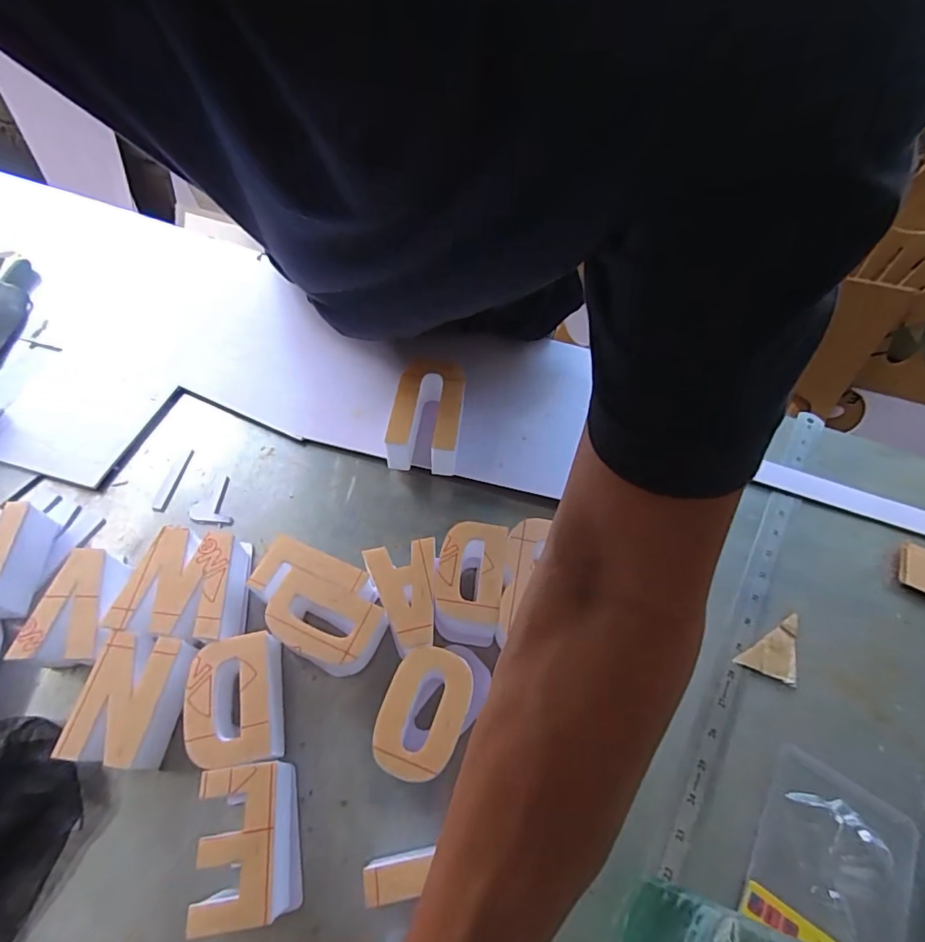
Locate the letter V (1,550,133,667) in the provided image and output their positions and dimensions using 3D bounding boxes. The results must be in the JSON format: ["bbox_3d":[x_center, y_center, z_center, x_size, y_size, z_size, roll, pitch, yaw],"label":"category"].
[{"bbox_3d":[-0.296,0.102,0.402,0.063,0.045,0.093,1,58,-4],"label":"letter V"}]

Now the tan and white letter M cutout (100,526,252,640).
[{"bbox_3d":[-0.216,0.091,0.414,0.083,0.046,0.091,5,58,-1],"label":"tan and white letter M cutout"}]

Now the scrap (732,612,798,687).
[{"bbox_3d":[0.269,0.157,0.435,0.071,0.005,0.038,-27,65,-17],"label":"scrap"}]

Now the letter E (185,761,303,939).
[{"bbox_3d":[-0.137,0.239,0.333,0.052,0.047,0.083,-7,59,-9],"label":"letter E"}]

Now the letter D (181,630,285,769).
[{"bbox_3d":[-0.162,0.166,0.372,0.059,0.044,0.085,-4,59,-7],"label":"letter D"}]

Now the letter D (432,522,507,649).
[{"bbox_3d":[0.004,0.095,0.435,0.054,0.058,0.086,7,58,0],"label":"letter D"}]

